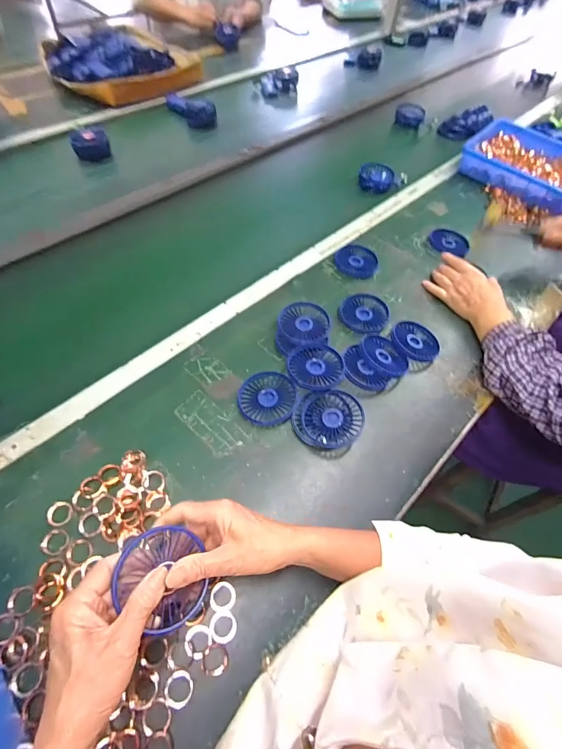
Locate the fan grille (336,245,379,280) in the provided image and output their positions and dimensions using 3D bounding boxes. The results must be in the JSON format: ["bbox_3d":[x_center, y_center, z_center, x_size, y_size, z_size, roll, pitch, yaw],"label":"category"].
[{"bbox_3d":[0.149,-0.223,0.717,0.083,0.020,0.083,2,58,-3],"label":"fan grille"}]

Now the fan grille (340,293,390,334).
[{"bbox_3d":[0.148,-0.109,0.641,0.081,0.023,0.070,37,63,19],"label":"fan grille"}]

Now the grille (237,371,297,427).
[{"bbox_3d":[-0.020,0.036,0.544,0.084,0.012,0.084,2,58,-3],"label":"grille"}]

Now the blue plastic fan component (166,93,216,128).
[{"bbox_3d":[-0.267,-0.756,1.029,0.162,0.051,0.070,38,62,18],"label":"blue plastic fan component"}]

